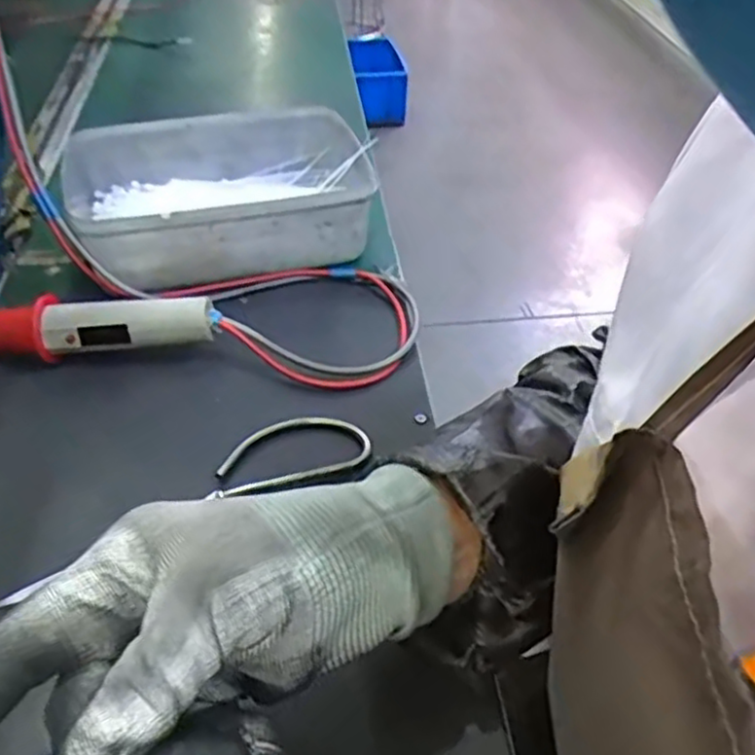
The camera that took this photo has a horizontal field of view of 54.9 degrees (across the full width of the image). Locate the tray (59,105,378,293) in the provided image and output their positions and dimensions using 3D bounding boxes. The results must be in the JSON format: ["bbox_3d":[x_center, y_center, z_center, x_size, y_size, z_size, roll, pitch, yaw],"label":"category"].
[{"bbox_3d":[-0.124,-0.143,0.571,0.229,0.063,0.155,-10,44,-10],"label":"tray"}]

